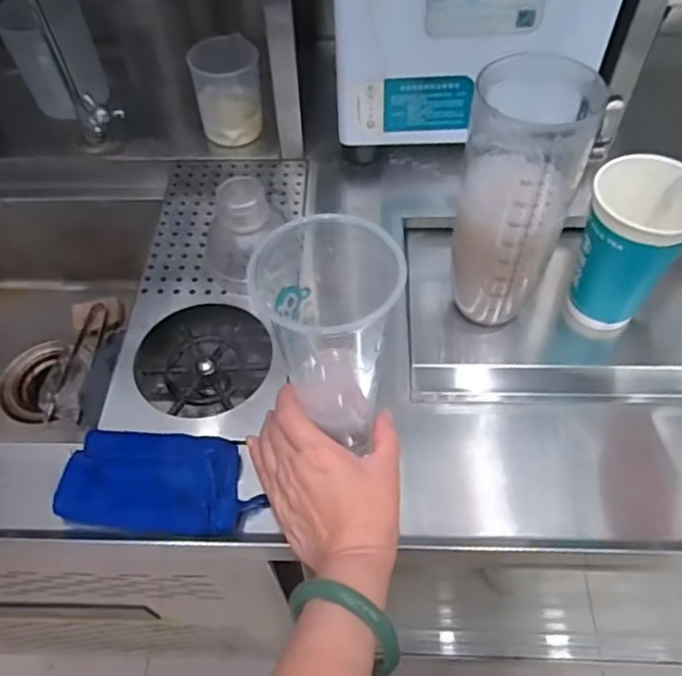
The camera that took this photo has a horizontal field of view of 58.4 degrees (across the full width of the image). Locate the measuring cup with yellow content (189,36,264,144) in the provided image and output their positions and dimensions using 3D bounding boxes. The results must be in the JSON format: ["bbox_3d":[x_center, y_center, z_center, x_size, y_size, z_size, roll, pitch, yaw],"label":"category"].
[{"bbox_3d":[-0.121,-0.266,0.663,0.068,0.104,0.067,0,56,1],"label":"measuring cup with yellow content"}]

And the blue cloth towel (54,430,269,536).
[{"bbox_3d":[-0.130,0.103,0.442,0.132,0.022,0.070,3,56,3],"label":"blue cloth towel"}]

